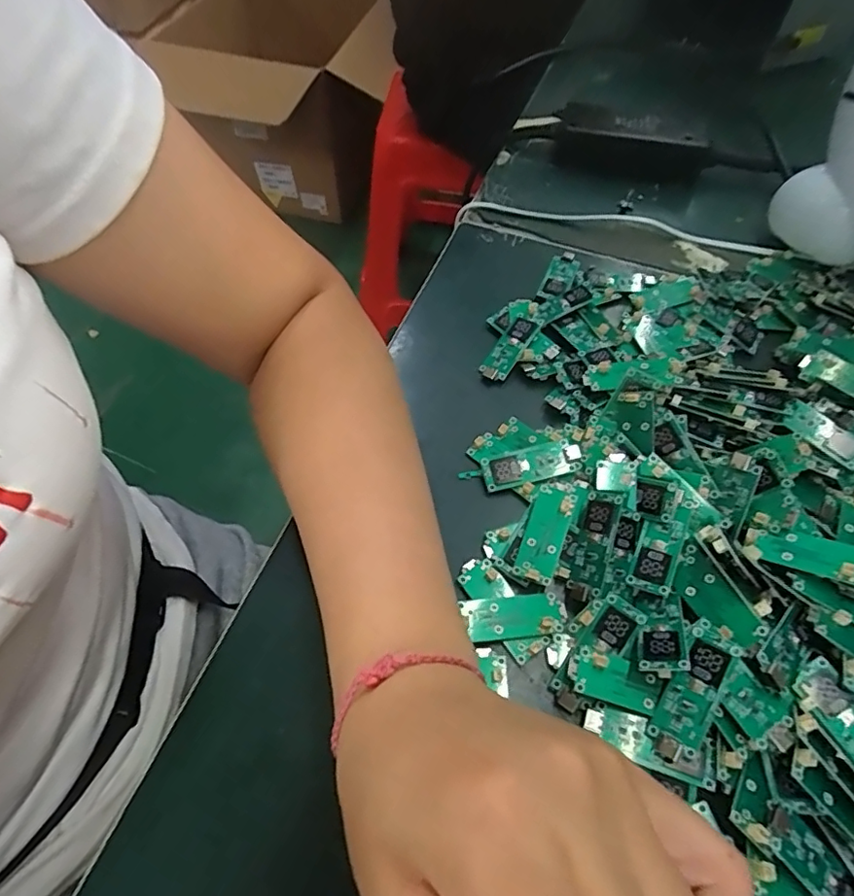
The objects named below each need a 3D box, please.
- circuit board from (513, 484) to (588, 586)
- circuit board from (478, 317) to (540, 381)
[{"bbox_3d":[0.059,0.038,0.267,0.021,0.011,0.052,24,59,12],"label":"circuit board"},{"bbox_3d":[0.050,-0.061,0.336,0.019,0.004,0.046,26,72,34],"label":"circuit board"}]

